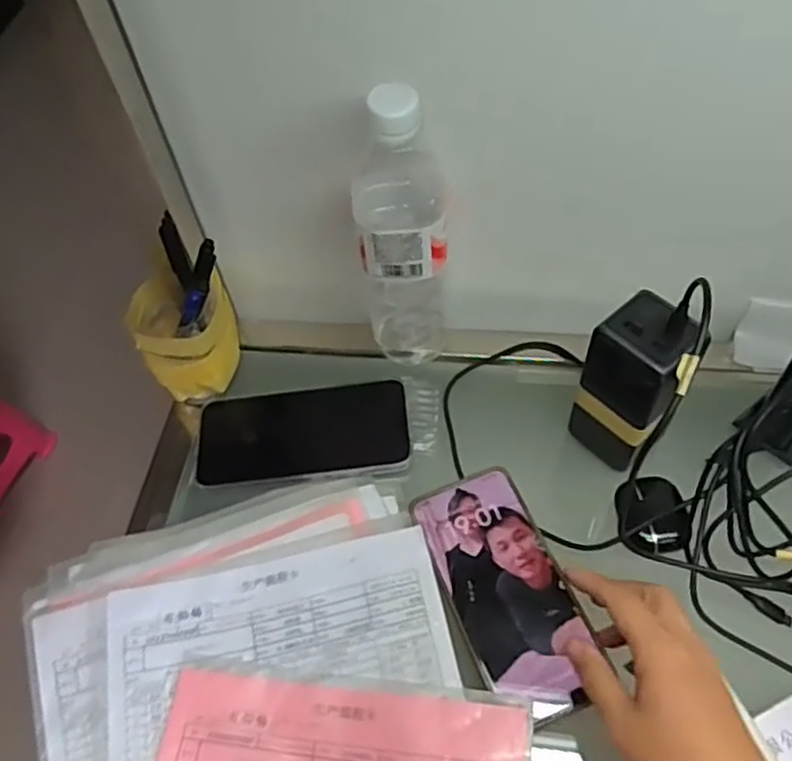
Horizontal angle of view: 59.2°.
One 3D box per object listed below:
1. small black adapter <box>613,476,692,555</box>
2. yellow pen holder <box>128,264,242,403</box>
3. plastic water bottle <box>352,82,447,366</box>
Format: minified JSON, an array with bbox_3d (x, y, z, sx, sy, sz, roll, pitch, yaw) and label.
[{"bbox_3d":[0.175,0.089,0.477,0.043,0.018,0.054,3,58,6],"label":"small black adapter"},{"bbox_3d":[-0.165,-0.037,0.558,0.071,0.071,0.083,-16,58,-6],"label":"yellow pen holder"},{"bbox_3d":[0.005,-0.100,0.502,0.065,0.230,0.066,-2,57,2],"label":"plastic water bottle"}]

